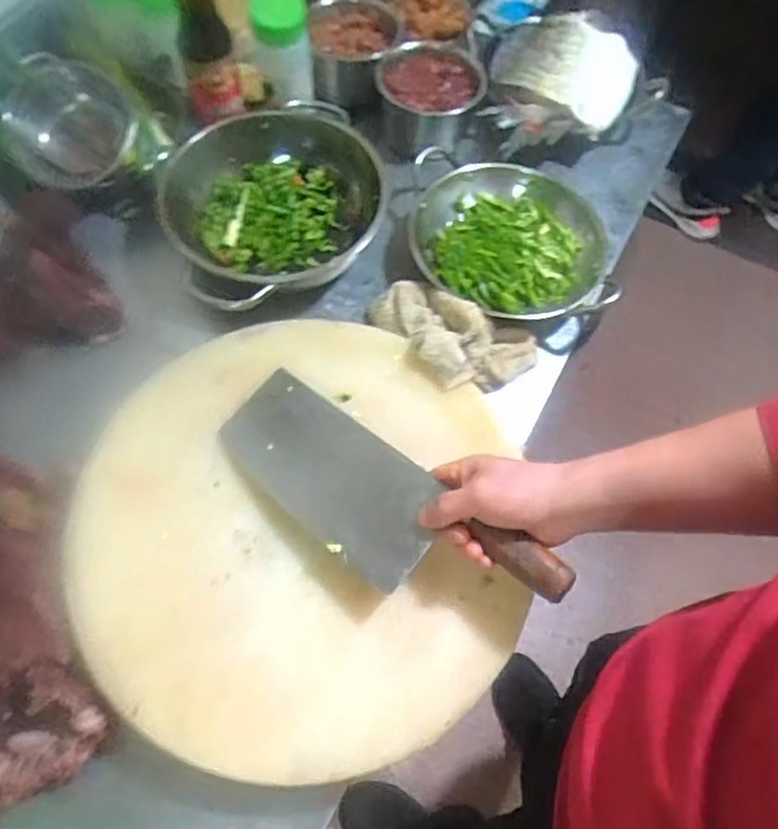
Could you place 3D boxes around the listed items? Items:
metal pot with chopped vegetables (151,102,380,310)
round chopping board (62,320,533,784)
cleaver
[{"bbox_3d":[-0.132,-0.243,0.729,0.277,0.103,0.216,-40,72,-19],"label":"metal pot with chopped vegetables"},{"bbox_3d":[-0.082,0.095,0.586,0.383,0.031,0.401,1,64,-2],"label":"round chopping board"},{"bbox_3d":[-0.009,0.075,0.560,0.328,0.028,0.112,29,66,21],"label":"cleaver"}]

